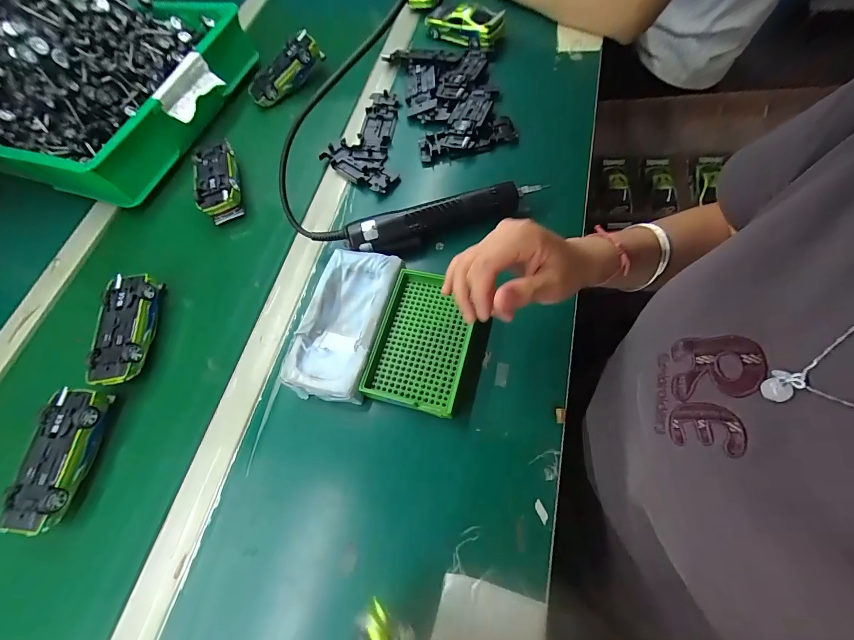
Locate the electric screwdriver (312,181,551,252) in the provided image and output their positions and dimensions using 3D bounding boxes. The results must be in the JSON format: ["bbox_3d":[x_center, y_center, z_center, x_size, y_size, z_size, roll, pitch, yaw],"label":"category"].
[{"bbox_3d":[0.003,-0.111,0.430,0.253,0.045,0.038,-14,63,2],"label":"electric screwdriver"}]

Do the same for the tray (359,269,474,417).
[{"bbox_3d":[-0.003,0.019,0.376,0.089,0.020,0.137,11,67,14],"label":"tray"}]

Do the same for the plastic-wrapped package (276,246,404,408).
[{"bbox_3d":[-0.085,0.003,0.396,0.082,0.034,0.164,10,68,12],"label":"plastic-wrapped package"}]

